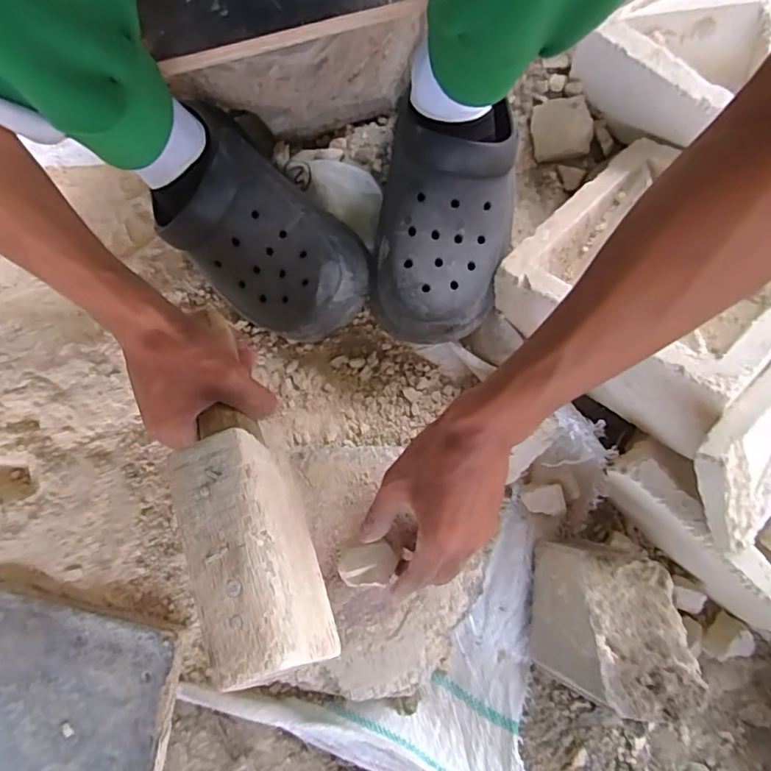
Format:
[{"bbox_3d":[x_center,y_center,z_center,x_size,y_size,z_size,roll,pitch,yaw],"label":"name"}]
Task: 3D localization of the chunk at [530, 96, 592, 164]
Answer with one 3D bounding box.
[{"bbox_3d":[0.170,-0.247,0.526,0.054,0.017,0.055,-5,91,23],"label":"chunk"}]

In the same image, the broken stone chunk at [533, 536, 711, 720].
[{"bbox_3d":[0.177,0.185,0.439,0.103,0.103,0.111,0,83,3],"label":"broken stone chunk"}]

